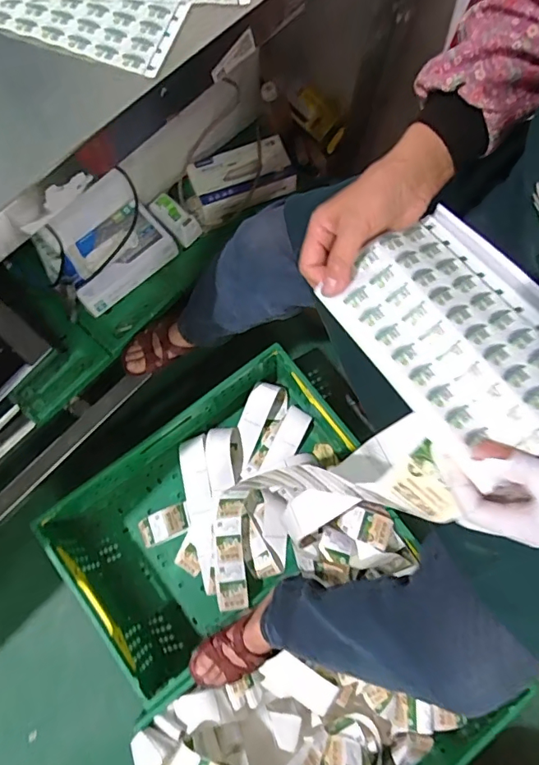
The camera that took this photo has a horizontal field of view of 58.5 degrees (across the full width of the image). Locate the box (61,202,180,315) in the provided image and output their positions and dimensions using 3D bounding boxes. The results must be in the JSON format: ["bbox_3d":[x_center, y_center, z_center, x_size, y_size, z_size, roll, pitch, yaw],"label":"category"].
[{"bbox_3d":[-0.319,-0.264,1.005,0.222,0.062,0.134,-38,79,-11],"label":"box"}]

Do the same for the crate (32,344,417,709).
[{"bbox_3d":[-0.103,0.277,1.037,0.624,0.211,0.403,-37,79,-11],"label":"crate"}]

